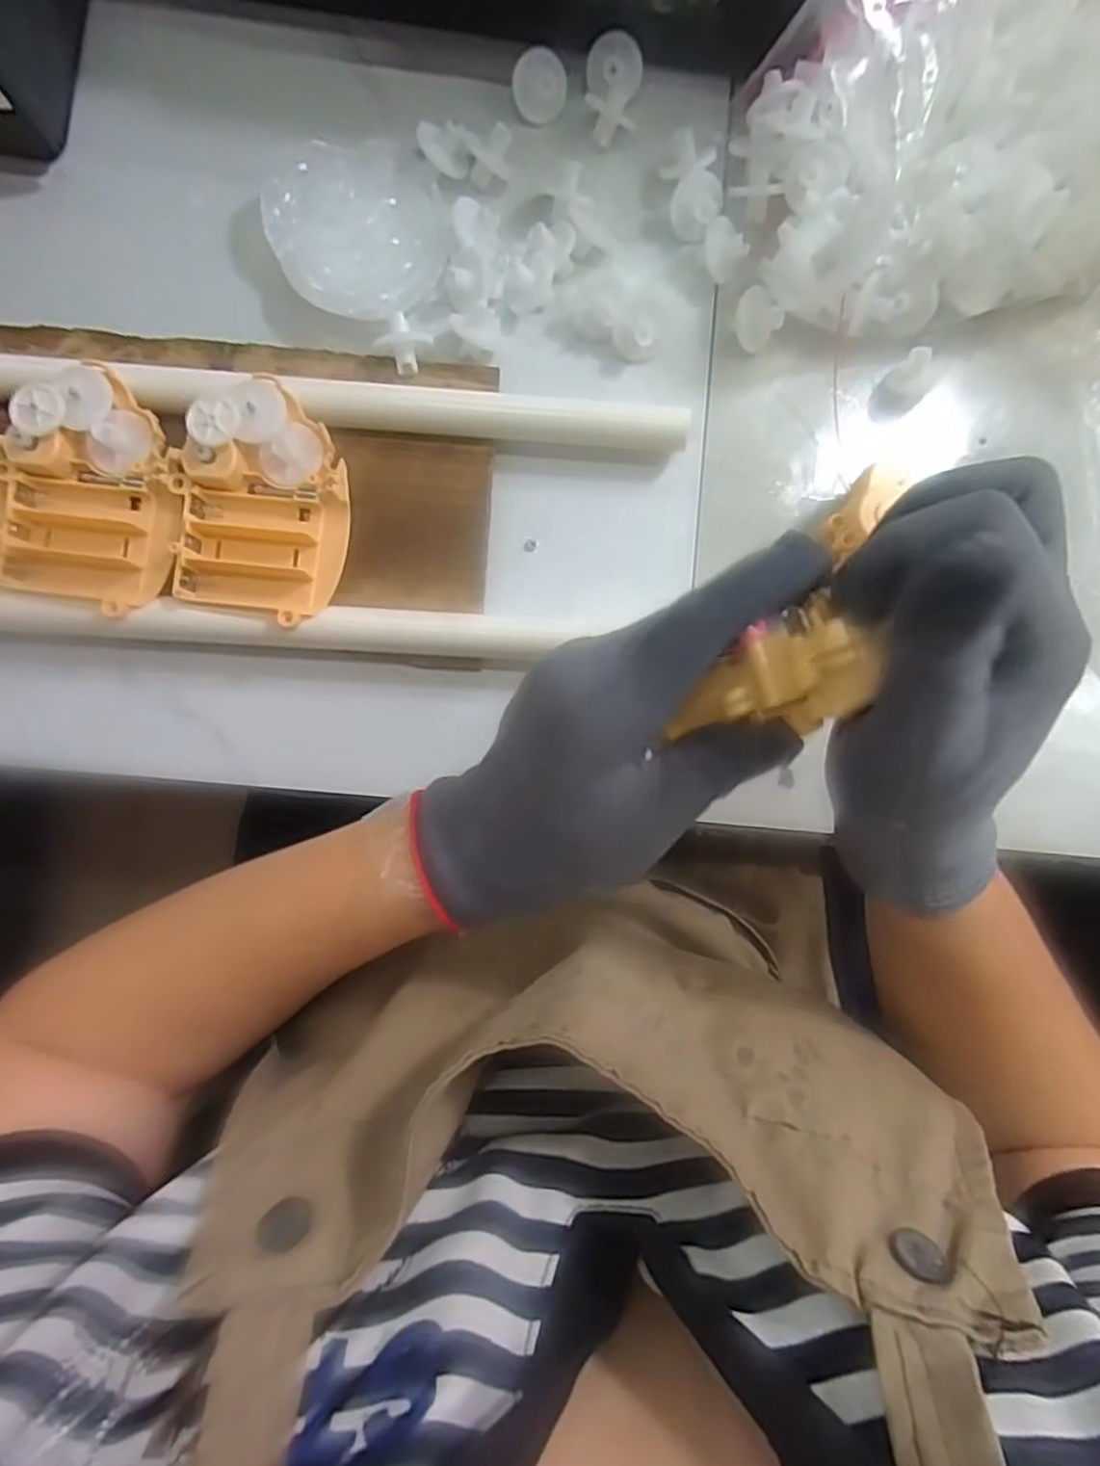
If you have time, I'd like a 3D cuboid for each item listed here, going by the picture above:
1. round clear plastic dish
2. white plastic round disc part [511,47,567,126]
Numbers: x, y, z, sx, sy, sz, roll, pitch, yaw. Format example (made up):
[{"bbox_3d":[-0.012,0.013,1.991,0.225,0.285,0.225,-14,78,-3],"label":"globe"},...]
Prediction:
[{"bbox_3d":[-0.091,-0.245,0.348,0.080,0.014,0.088,0,89,-2],"label":"round clear plastic dish"},{"bbox_3d":[-0.005,-0.316,0.354,0.026,0.005,0.032,-1,103,-14],"label":"white plastic round disc part"}]

